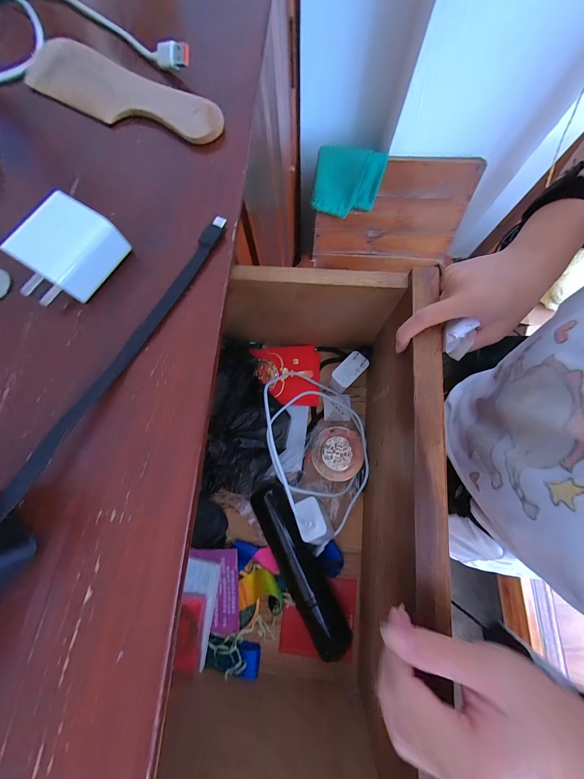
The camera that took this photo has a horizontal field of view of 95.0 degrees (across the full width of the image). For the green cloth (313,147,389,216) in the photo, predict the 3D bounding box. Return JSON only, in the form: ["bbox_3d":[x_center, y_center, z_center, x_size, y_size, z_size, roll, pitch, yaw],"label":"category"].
[{"bbox_3d":[0.143,-0.539,0.705,0.173,0.142,0.025,0,54,-10],"label":"green cloth"}]

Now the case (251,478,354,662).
[{"bbox_3d":[0.011,0.217,0.326,0.048,0.043,0.188,-27,78,-4],"label":"case"}]

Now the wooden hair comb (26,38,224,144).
[{"bbox_3d":[-0.138,-0.237,0.215,0.172,0.015,0.044,28,80,7],"label":"wooden hair comb"}]

